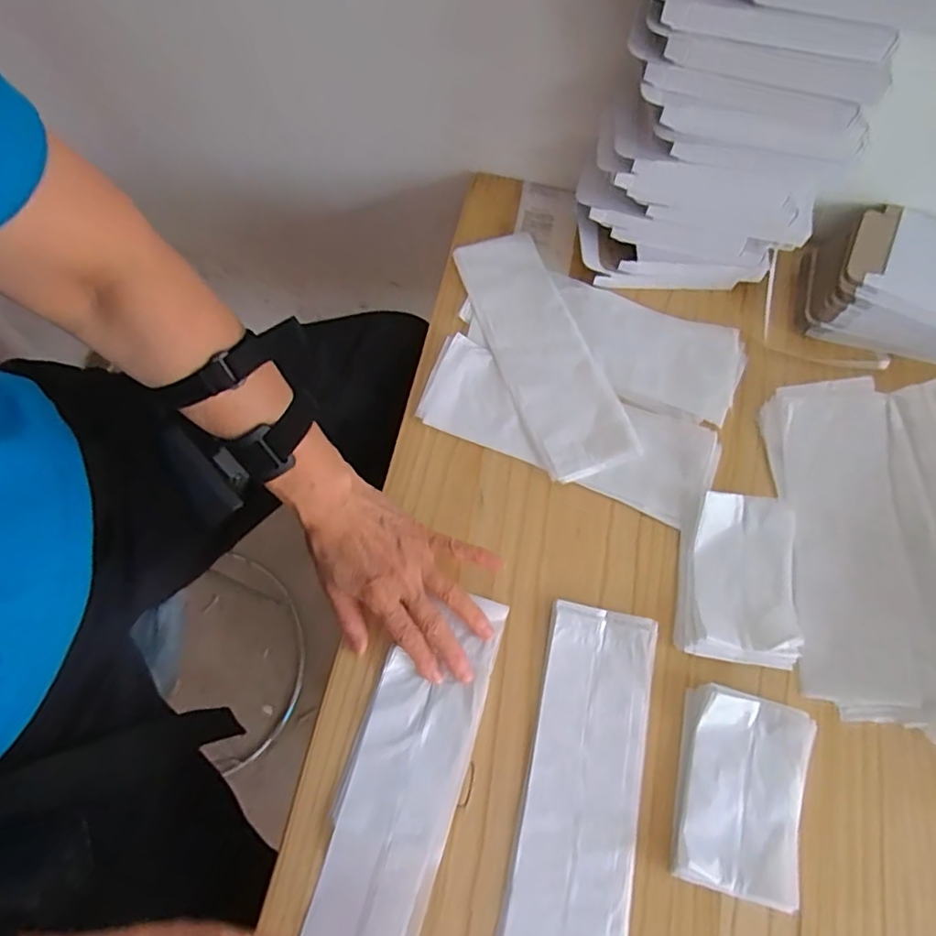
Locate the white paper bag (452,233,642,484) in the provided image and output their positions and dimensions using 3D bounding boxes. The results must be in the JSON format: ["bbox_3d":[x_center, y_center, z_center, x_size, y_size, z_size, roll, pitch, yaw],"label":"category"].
[{"bbox_3d":[0.069,-0.111,0.559,0.085,0.014,0.253,-21,71,-9],"label":"white paper bag"}]

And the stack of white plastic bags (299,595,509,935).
[{"bbox_3d":[-0.049,0.233,0.426,0.082,0.014,0.286,17,71,4],"label":"stack of white plastic bags"}]

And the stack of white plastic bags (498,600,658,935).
[{"bbox_3d":[0.084,0.232,0.435,0.083,0.007,0.254,13,69,3],"label":"stack of white plastic bags"}]

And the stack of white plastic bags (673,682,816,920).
[{"bbox_3d":[0.196,0.230,0.432,0.080,0.022,0.129,17,69,5],"label":"stack of white plastic bags"}]

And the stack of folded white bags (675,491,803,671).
[{"bbox_3d":[0.216,0.086,0.483,0.085,0.019,0.131,10,69,2],"label":"stack of folded white bags"}]

